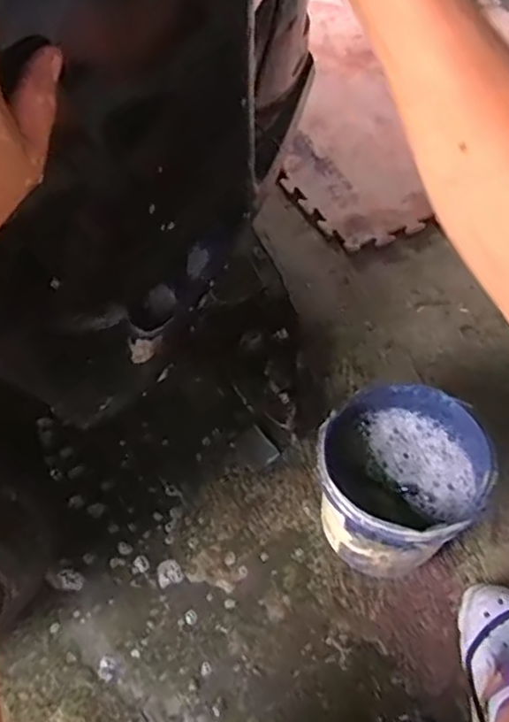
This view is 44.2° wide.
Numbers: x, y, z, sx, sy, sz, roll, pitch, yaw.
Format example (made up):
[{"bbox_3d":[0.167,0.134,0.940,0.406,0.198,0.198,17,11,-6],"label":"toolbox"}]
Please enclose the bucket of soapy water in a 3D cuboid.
[{"bbox_3d":[0.198,0.190,0.932,0.215,0.246,0.226,1,55,-2],"label":"bucket of soapy water"}]

